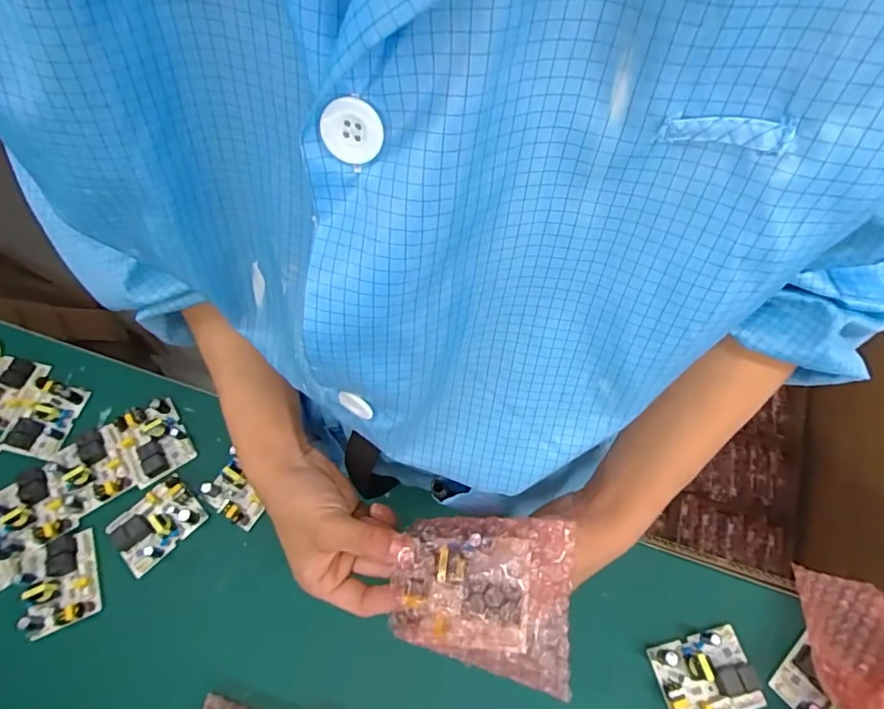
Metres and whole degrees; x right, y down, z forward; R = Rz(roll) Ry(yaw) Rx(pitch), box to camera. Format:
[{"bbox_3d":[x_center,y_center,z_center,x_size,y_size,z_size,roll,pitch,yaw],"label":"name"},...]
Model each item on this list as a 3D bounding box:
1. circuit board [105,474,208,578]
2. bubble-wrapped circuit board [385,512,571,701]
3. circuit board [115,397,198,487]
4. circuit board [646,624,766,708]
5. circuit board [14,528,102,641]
[{"bbox_3d":[-0.280,0.164,0.509,0.056,0.029,0.082,40,72,19],"label":"circuit board"},{"bbox_3d":[0.022,0.141,0.310,0.105,0.018,0.086,2,77,23],"label":"bubble-wrapped circuit board"},{"bbox_3d":[-0.305,0.087,0.547,0.061,0.018,0.084,-31,67,-12],"label":"circuit board"},{"bbox_3d":[0.224,0.272,0.440,0.078,0.021,0.060,-14,65,-4],"label":"circuit board"},{"bbox_3d":[-0.360,0.212,0.489,0.064,0.030,0.081,-23,66,-8],"label":"circuit board"}]

